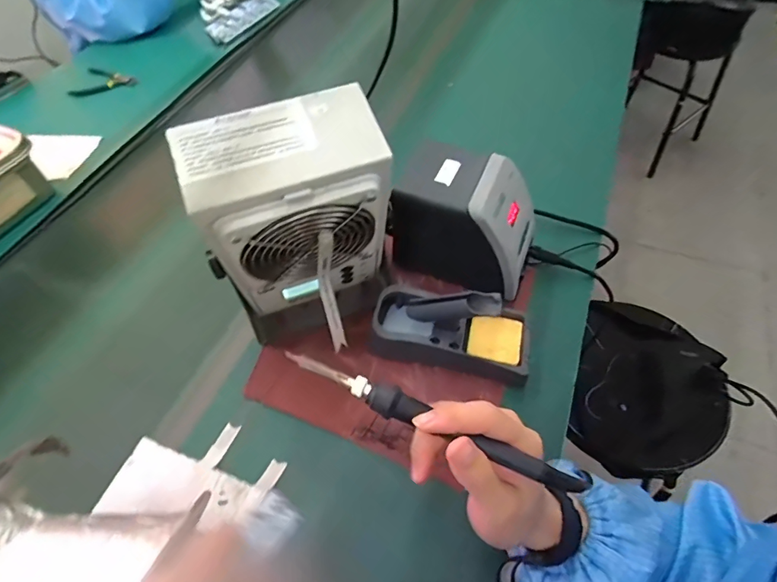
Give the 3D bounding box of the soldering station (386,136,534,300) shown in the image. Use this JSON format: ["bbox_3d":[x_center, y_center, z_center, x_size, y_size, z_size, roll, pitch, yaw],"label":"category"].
[{"bbox_3d":[0.086,-0.078,0.507,0.157,0.127,0.089,14,56,13],"label":"soldering station"}]

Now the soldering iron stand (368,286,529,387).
[{"bbox_3d":[0.064,0.035,0.462,0.162,0.088,0.075,9,55,9],"label":"soldering iron stand"}]

